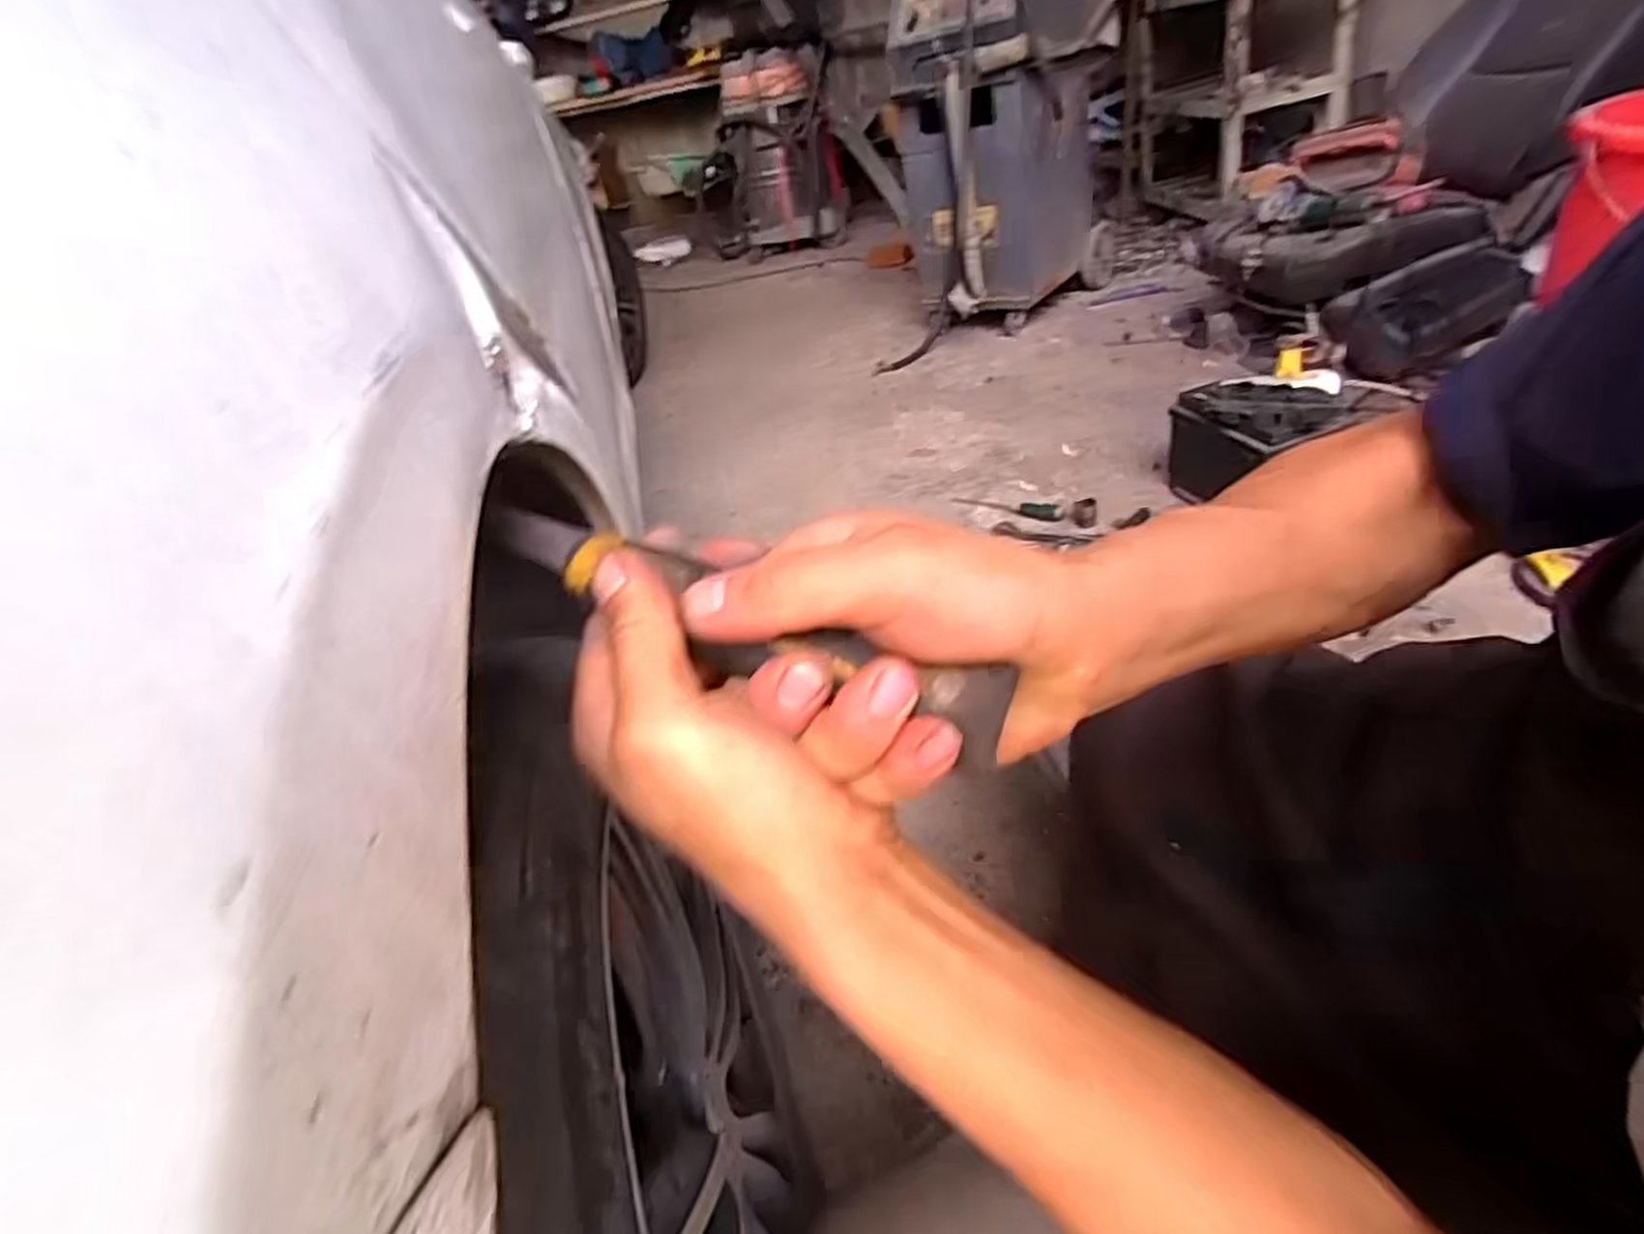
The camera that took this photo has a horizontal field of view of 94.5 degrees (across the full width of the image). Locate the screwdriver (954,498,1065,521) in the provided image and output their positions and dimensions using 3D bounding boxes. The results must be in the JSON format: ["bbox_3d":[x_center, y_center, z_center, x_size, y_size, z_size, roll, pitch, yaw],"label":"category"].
[{"bbox_3d":[0.384,-0.231,1.603,0.038,0.024,0.275,-28,28,-28],"label":"screwdriver"}]

